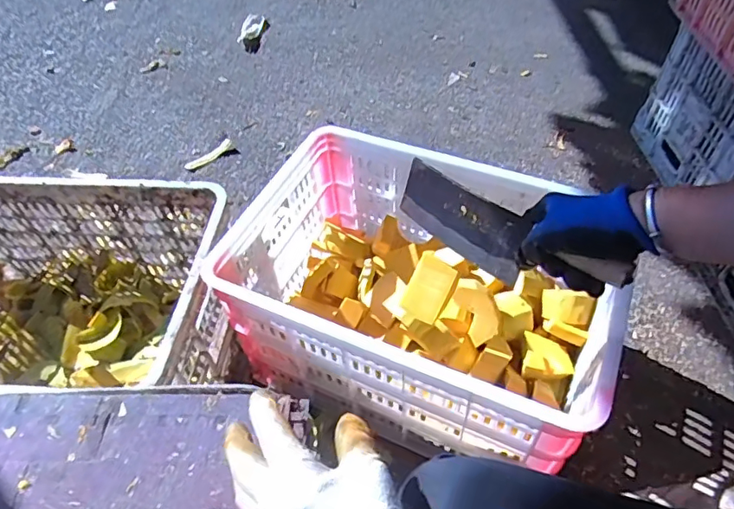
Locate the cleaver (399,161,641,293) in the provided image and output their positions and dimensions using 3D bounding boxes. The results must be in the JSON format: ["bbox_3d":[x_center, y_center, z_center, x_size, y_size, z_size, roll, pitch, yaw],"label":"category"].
[{"bbox_3d":[0.146,-0.020,0.582,0.029,0.093,0.277,-40,49,-23],"label":"cleaver"}]

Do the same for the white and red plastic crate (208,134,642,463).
[{"bbox_3d":[0.076,0.054,0.794,0.519,0.264,0.345,19,55,17],"label":"white and red plastic crate"}]

